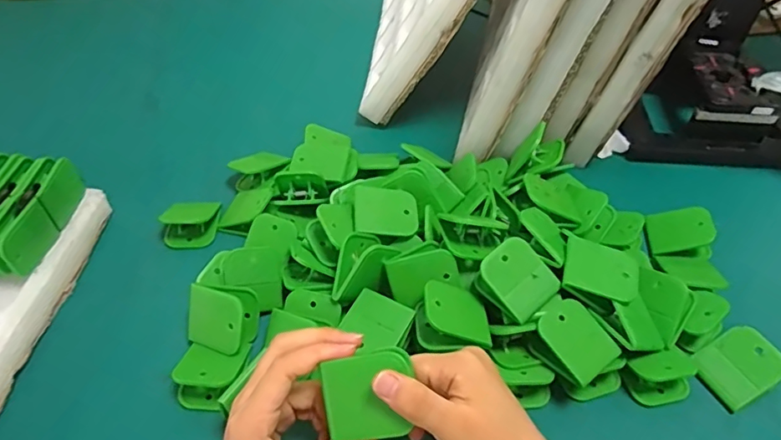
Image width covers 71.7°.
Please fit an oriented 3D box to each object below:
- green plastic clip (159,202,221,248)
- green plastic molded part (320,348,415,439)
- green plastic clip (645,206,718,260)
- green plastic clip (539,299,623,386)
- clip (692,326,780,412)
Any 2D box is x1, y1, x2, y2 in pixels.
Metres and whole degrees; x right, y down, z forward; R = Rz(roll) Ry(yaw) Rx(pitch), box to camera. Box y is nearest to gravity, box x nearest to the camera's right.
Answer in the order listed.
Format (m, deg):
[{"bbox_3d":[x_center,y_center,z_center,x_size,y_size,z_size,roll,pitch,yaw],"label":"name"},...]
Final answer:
[{"bbox_3d":[-0.191,0.003,0.519,0.051,0.030,0.036,-9,49,-7],"label":"green plastic clip"},{"bbox_3d":[-0.013,0.103,0.316,0.053,0.007,0.047,-10,83,16],"label":"green plastic molded part"},{"bbox_3d":[0.270,0.011,0.503,0.051,0.026,0.043,-1,48,0],"label":"green plastic clip"},{"bbox_3d":[0.138,0.092,0.405,0.048,0.027,0.052,-32,55,-24],"label":"green plastic clip"},{"bbox_3d":[0.266,0.111,0.412,0.048,0.028,0.047,-20,51,-16],"label":"clip"}]

